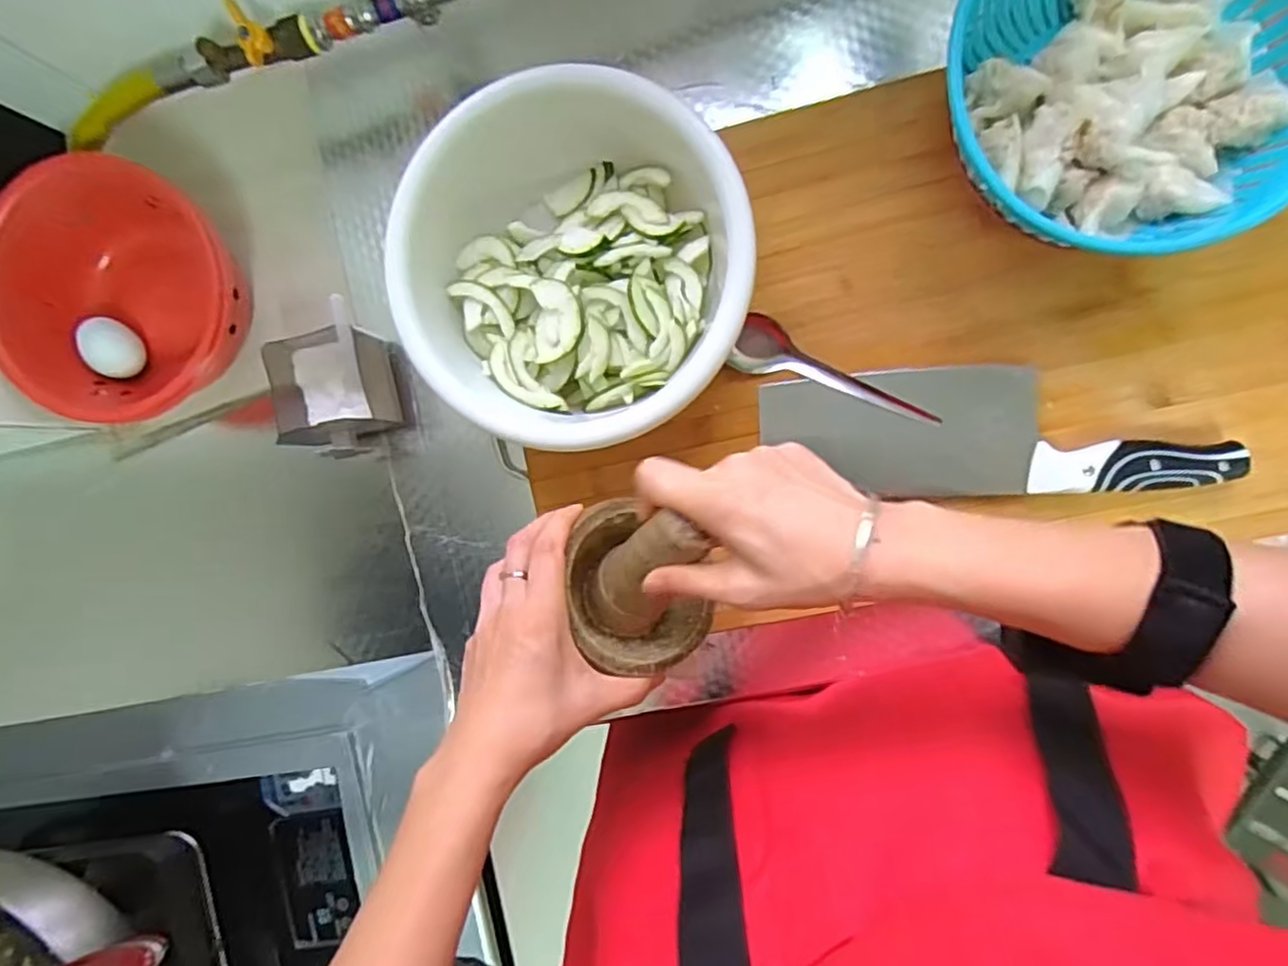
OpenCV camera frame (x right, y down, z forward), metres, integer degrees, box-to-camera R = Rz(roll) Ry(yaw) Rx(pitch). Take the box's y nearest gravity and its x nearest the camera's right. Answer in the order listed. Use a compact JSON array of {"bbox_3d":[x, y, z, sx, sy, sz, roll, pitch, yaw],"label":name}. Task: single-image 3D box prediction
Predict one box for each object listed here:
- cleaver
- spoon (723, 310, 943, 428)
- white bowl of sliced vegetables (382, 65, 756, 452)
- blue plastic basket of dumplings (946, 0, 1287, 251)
[{"bbox_3d":[0.232,-0.036,0.470,0.294,0.023,0.085,-2,93,7],"label":"cleaver"},{"bbox_3d":[0.134,-0.073,0.475,0.144,0.024,0.040,23,95,5],"label":"spoon"},{"bbox_3d":[-0.046,-0.146,0.480,0.233,0.097,0.228,0,93,7],"label":"white bowl of sliced vegetables"},{"bbox_3d":[0.286,-0.243,0.418,0.207,0.098,0.202,0,93,7],"label":"blue plastic basket of dumplings"}]

